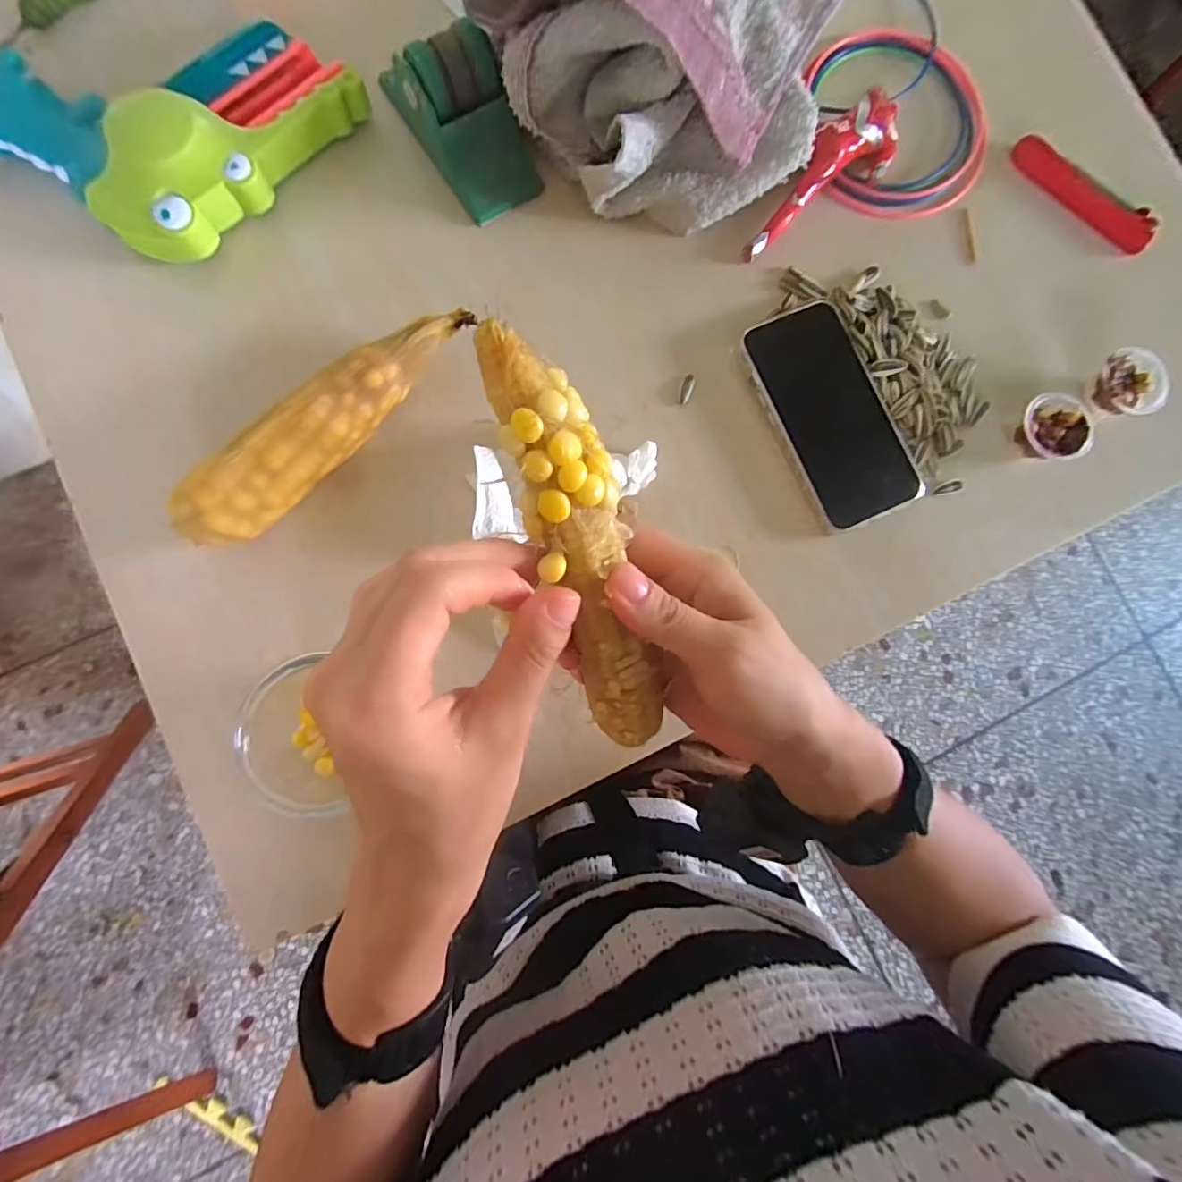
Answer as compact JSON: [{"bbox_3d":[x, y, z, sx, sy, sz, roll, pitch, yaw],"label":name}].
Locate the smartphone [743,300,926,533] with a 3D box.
[{"bbox_3d":[0.157,-0.115,0.341,0.072,0.013,0.144,-24,86,-7],"label":"smartphone"}]

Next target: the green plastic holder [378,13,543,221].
[{"bbox_3d":[-0.076,-0.289,0.325,0.059,0.057,0.077,-38,88,-8],"label":"green plastic holder"}]

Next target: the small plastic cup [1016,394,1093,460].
[{"bbox_3d":[0.299,-0.103,0.340,0.041,0.025,0.039,1,83,-5],"label":"small plastic cup"}]

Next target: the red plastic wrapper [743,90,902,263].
[{"bbox_3d":[0.153,-0.273,0.345,0.128,0.034,0.040,-42,88,-8],"label":"red plastic wrapper"}]

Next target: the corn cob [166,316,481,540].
[{"bbox_3d":[-0.148,-0.098,0.303,0.035,0.045,0.191,45,82,1],"label":"corn cob"}]

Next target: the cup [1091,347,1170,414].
[{"bbox_3d":[0.347,-0.134,0.342,0.031,0.028,0.043,-14,85,-6],"label":"cup"}]

